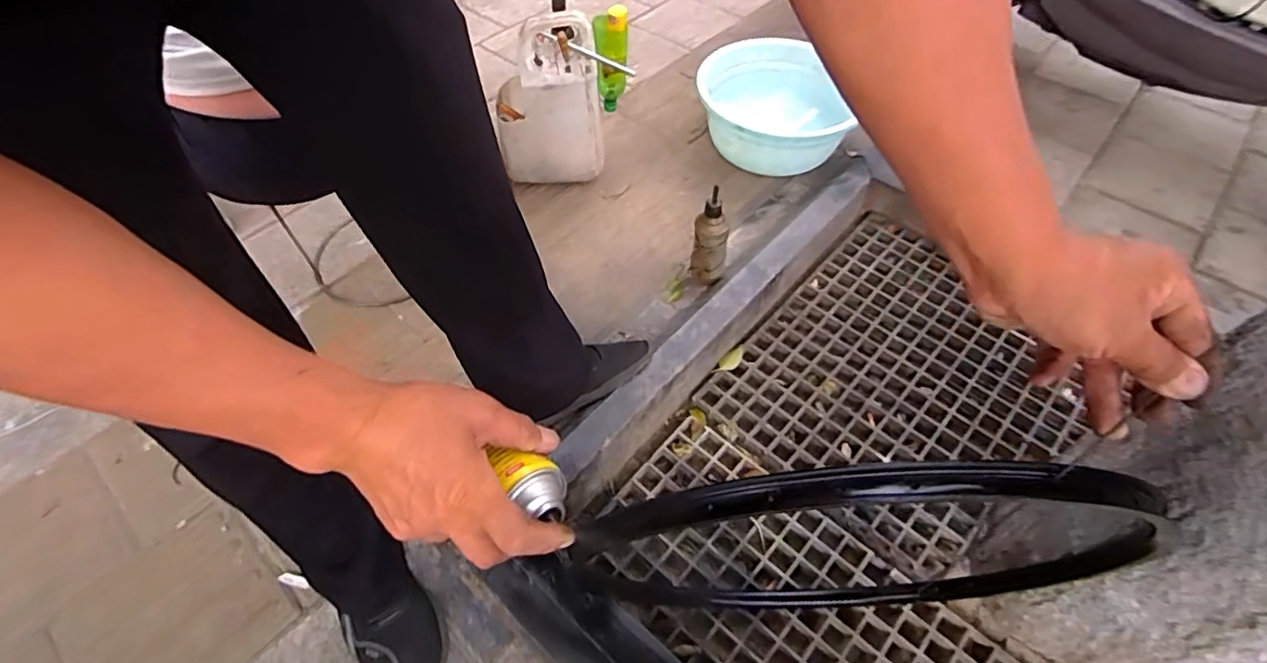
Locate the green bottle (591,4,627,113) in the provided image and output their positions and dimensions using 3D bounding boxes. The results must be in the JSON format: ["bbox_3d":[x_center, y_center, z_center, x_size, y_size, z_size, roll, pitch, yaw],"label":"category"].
[{"bbox_3d":[-0.045,-0.531,1.146,0.065,0.199,0.059,-2,54,0],"label":"green bottle"}]

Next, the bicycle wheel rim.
[{"bbox_3d":[0.218,0.247,0.614,0.591,0.554,0.039,0,54,1],"label":"bicycle wheel rim"}]

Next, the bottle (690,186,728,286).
[{"bbox_3d":[0.143,-0.161,1.066,0.069,0.177,0.052,10,55,9],"label":"bottle"}]

